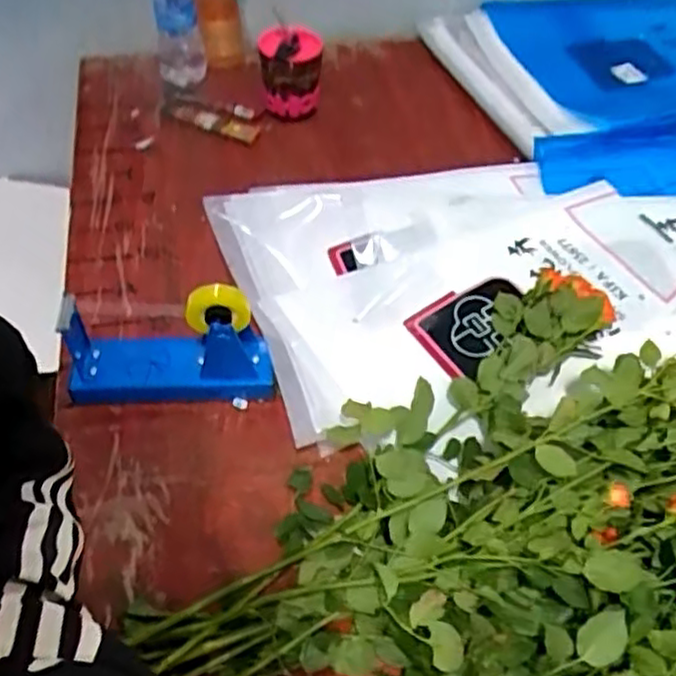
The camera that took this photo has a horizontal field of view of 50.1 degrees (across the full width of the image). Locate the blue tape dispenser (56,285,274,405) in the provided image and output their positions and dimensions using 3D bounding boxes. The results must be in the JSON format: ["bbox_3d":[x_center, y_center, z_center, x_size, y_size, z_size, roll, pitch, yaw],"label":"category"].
[{"bbox_3d":[-0.167,0.003,0.702,0.199,0.125,0.072,-4,53,-5],"label":"blue tape dispenser"}]

